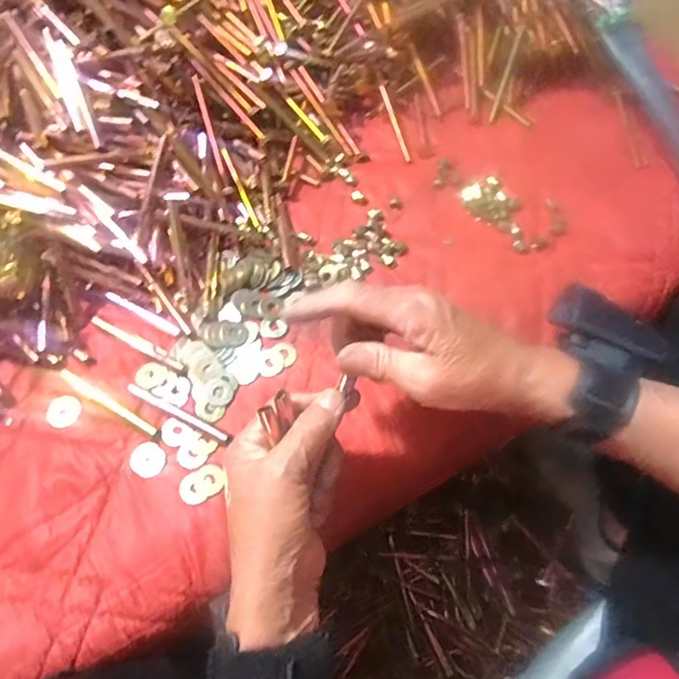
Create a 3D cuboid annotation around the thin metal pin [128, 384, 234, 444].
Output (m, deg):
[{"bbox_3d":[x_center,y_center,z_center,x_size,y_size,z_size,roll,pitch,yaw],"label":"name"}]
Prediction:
[{"bbox_3d":[-0.122,0.055,0.397,0.091,0.004,0.008,25,67,11],"label":"thin metal pin"}]

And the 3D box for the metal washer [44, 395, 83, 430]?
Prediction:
[{"bbox_3d":[-0.211,0.055,0.402,0.026,0.004,0.027,-21,60,-11],"label":"metal washer"}]

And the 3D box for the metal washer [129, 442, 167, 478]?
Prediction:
[{"bbox_3d":[-0.141,0.089,0.387,0.024,0.005,0.027,-32,69,-15],"label":"metal washer"}]

